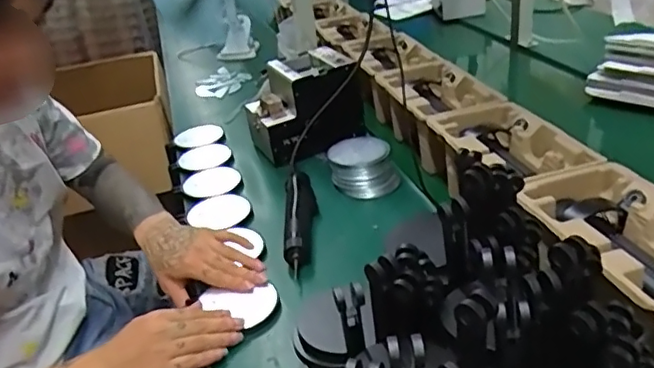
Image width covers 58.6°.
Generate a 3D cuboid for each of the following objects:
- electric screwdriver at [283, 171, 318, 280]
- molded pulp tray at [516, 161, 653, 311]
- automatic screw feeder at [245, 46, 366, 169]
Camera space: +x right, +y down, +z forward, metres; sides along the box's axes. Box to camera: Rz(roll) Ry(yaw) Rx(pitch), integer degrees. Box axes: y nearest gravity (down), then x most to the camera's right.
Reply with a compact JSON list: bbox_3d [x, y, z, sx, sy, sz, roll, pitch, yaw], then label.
[{"bbox_3d":[-0.038,0.049,0.839,0.044,0.039,0.229,-5,28,0],"label":"electric screwdriver"},{"bbox_3d":[0.314,0.057,0.608,0.154,0.049,0.231,-13,29,-14],"label":"molded pulp tray"},{"bbox_3d":[-0.044,-0.142,1.058,0.187,0.150,0.131,-19,31,-24],"label":"automatic screw feeder"}]

